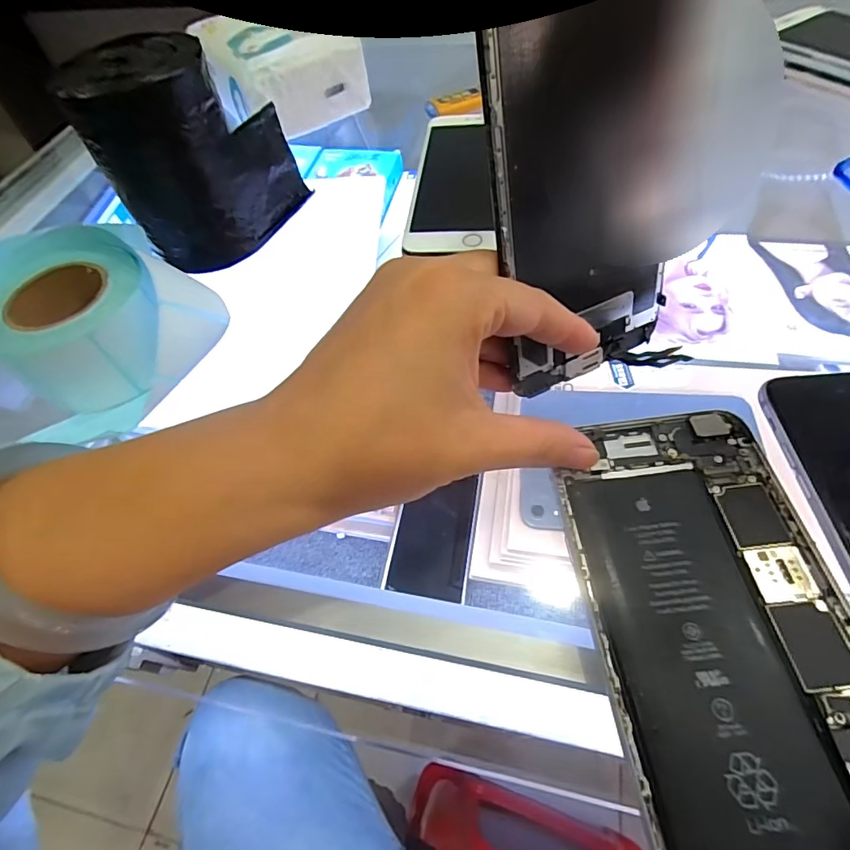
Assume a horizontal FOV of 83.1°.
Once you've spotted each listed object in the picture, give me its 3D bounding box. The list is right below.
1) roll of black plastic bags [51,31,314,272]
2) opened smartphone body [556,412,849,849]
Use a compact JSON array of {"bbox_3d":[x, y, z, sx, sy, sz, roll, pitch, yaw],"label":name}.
[{"bbox_3d":[-0.115,-0.141,0.253,0.090,0.089,0.062,-19,58,-7],"label":"roll of black plastic bags"},{"bbox_3d":[0.092,0.065,0.146,0.077,0.004,0.155,-7,56,1],"label":"opened smartphone body"}]

